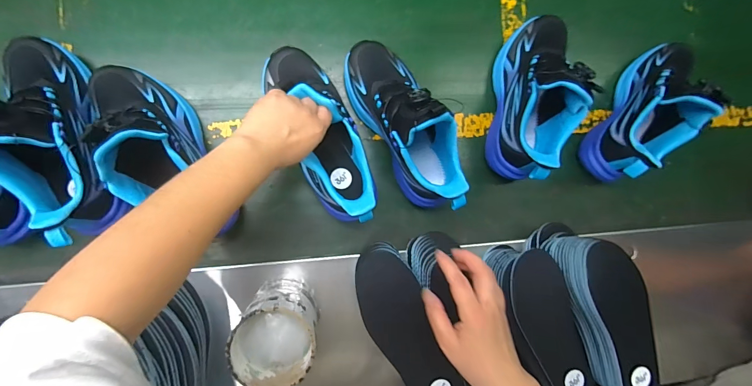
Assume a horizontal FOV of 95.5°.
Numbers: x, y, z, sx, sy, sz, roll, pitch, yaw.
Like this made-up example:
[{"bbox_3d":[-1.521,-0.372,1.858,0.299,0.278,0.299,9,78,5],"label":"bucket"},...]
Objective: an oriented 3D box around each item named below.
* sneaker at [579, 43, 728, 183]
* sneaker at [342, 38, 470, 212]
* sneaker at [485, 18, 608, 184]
[{"bbox_3d":[0.395,-0.124,0.482,0.228,0.140,0.097,-42,94,-8],"label":"sneaker"},{"bbox_3d":[0.041,-0.090,0.427,0.080,0.140,0.234,-31,93,-8],"label":"sneaker"},{"bbox_3d":[0.219,-0.136,0.458,0.080,0.138,0.230,11,86,-8],"label":"sneaker"}]

